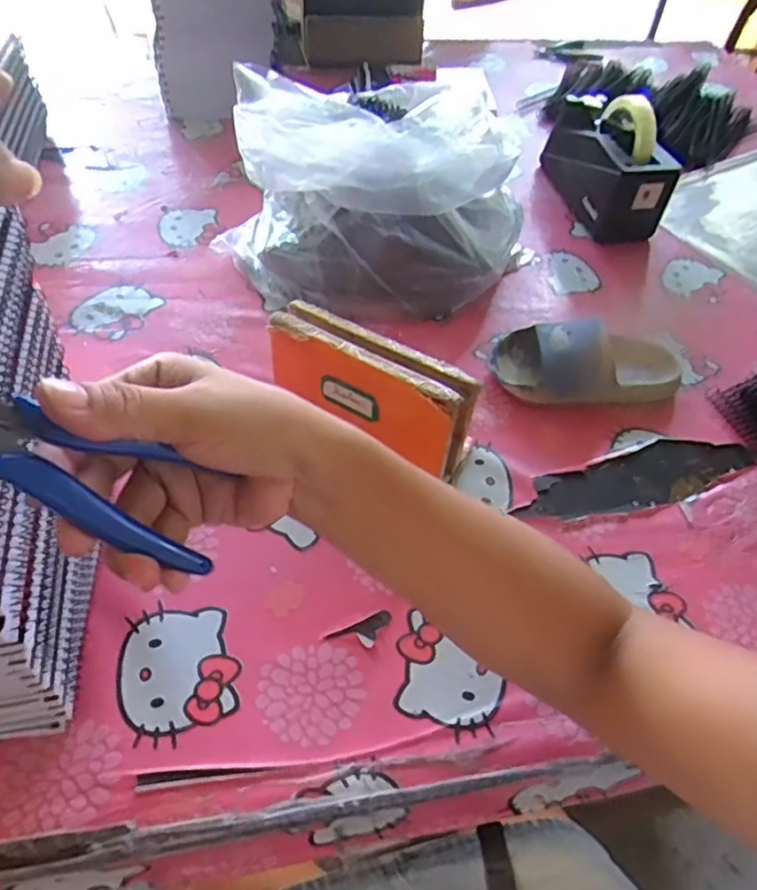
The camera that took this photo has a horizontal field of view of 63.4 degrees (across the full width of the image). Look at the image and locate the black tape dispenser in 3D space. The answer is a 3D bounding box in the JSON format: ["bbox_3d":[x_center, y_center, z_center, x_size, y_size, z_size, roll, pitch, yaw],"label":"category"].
[{"bbox_3d":[0.286,-0.362,0.757,0.085,0.116,0.217,-6,53,-9],"label":"black tape dispenser"}]

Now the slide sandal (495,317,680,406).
[{"bbox_3d":[0.198,-0.075,0.560,0.176,0.061,0.079,6,52,0],"label":"slide sandal"}]

